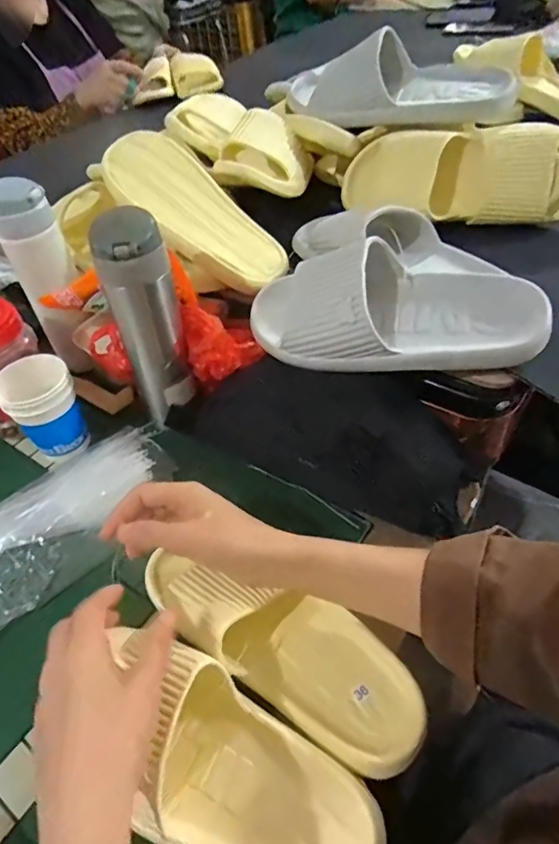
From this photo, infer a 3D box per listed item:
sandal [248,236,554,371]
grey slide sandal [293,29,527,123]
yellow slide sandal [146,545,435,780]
[{"bbox_3d":[0.095,-0.103,0.466,0.269,0.084,0.090,13,50,18],"label":"sandal"},{"bbox_3d":[0.146,-0.424,0.638,0.273,0.081,0.105,14,50,19],"label":"grey slide sandal"},{"bbox_3d":[-0.005,0.159,0.386,0.231,0.054,0.084,26,54,17],"label":"yellow slide sandal"}]

